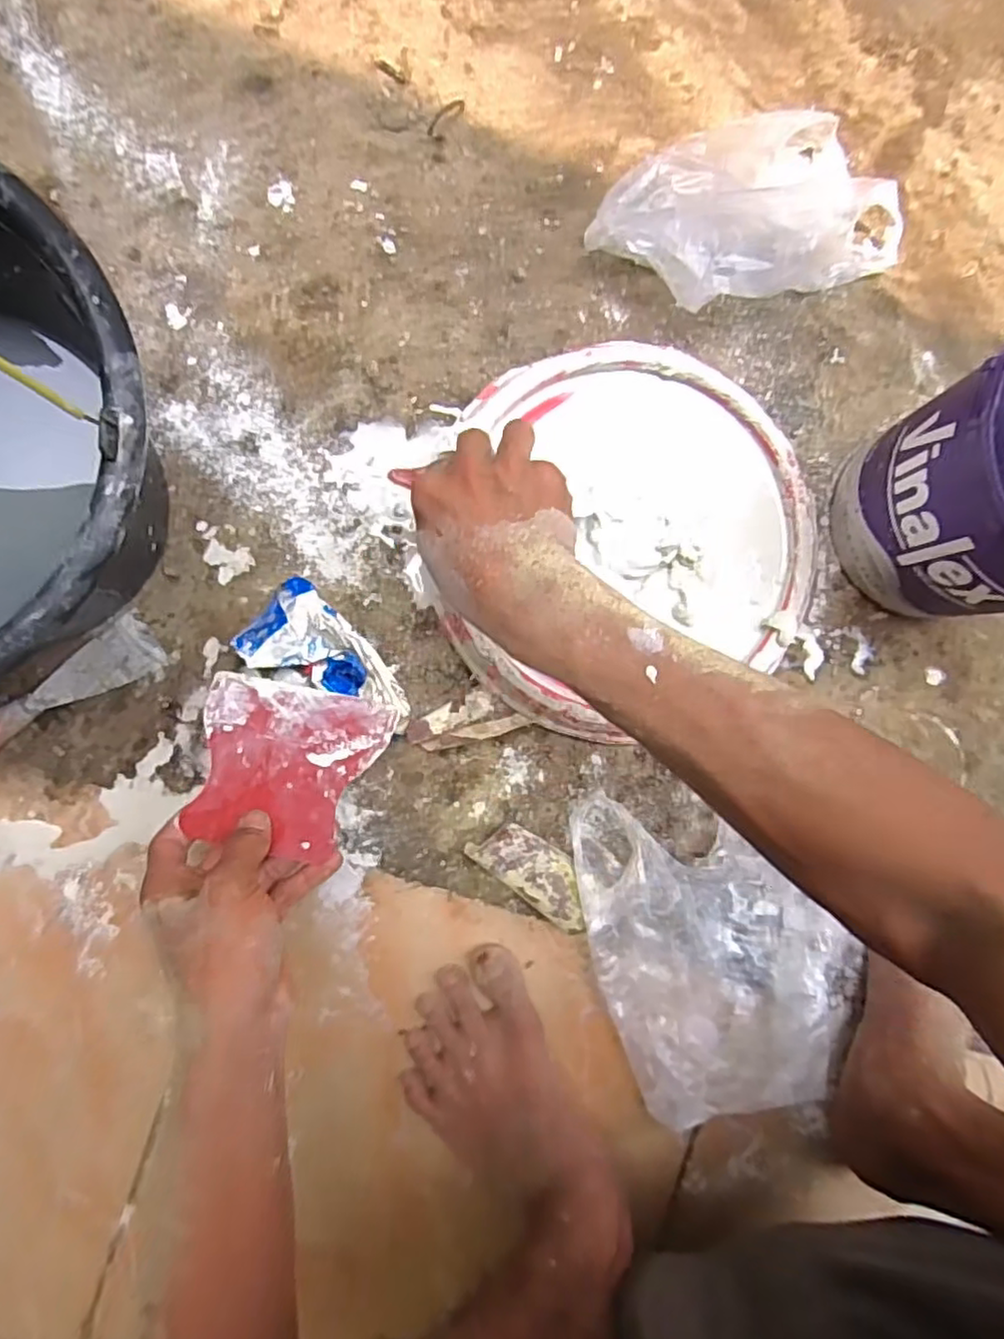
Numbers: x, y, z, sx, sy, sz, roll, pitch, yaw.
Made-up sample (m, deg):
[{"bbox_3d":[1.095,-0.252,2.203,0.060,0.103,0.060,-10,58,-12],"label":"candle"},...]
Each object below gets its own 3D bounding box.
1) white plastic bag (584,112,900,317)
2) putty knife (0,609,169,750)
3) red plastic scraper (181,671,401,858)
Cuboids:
[{"bbox_3d":[0.200,-0.367,0.521,0.249,0.080,0.146,-24,91,-6],"label":"white plastic bag"},{"bbox_3d":[-0.325,0.022,0.482,0.160,0.025,0.042,-38,92,-6],"label":"putty knife"},{"bbox_3d":[-0.141,0.061,0.432,0.119,0.005,0.107,11,64,1],"label":"red plastic scraper"}]

